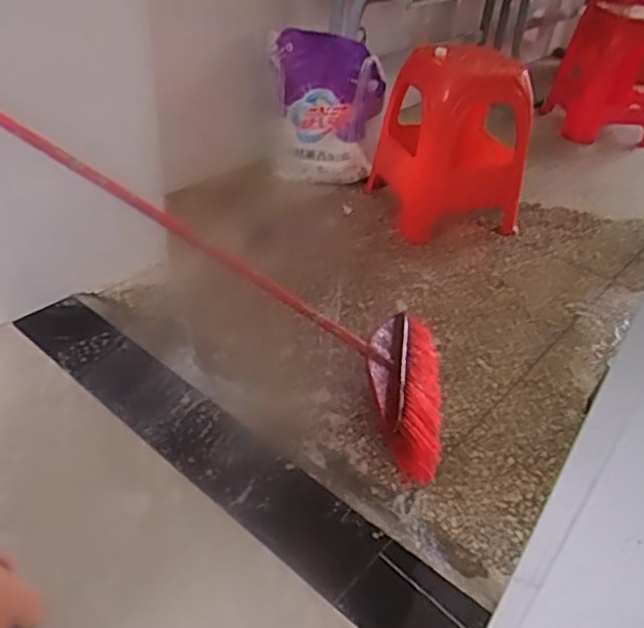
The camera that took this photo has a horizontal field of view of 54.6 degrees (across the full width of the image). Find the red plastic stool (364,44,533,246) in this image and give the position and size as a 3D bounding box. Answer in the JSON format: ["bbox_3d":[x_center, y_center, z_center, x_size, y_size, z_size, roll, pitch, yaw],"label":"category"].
[{"bbox_3d":[0.378,-0.506,1.824,0.388,0.482,0.355,-2,36,-8],"label":"red plastic stool"}]

